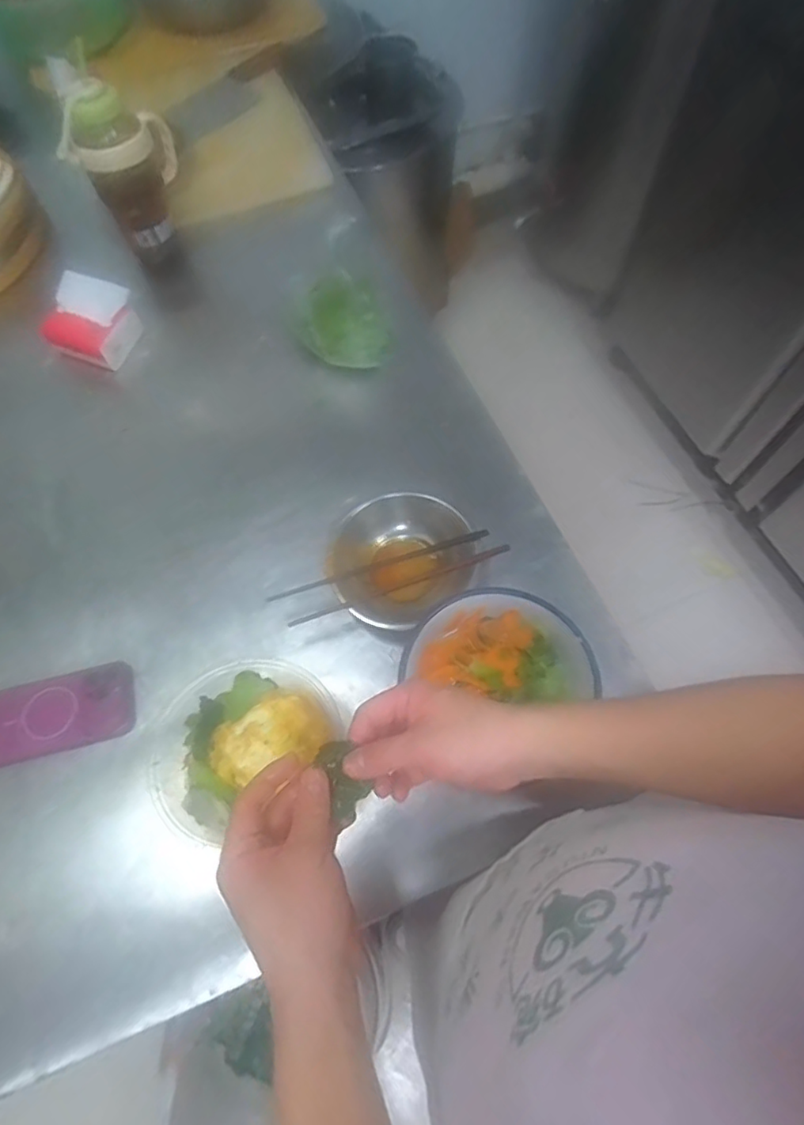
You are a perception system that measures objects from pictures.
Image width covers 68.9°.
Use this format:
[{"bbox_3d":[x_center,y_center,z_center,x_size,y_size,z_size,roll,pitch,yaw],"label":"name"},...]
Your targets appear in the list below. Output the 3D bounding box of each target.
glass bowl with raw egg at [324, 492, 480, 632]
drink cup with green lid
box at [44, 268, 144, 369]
[{"bbox_3d":[0.000,0.001,0.664,0.161,0.066,0.144,-34,69,-13],"label":"glass bowl with raw egg"},{"bbox_3d":[-0.393,-0.567,0.856,0.094,0.227,0.125,6,66,4],"label":"drink cup with green lid"},{"bbox_3d":[-0.433,-0.343,0.826,0.098,0.068,0.098,14,67,8],"label":"box"}]

